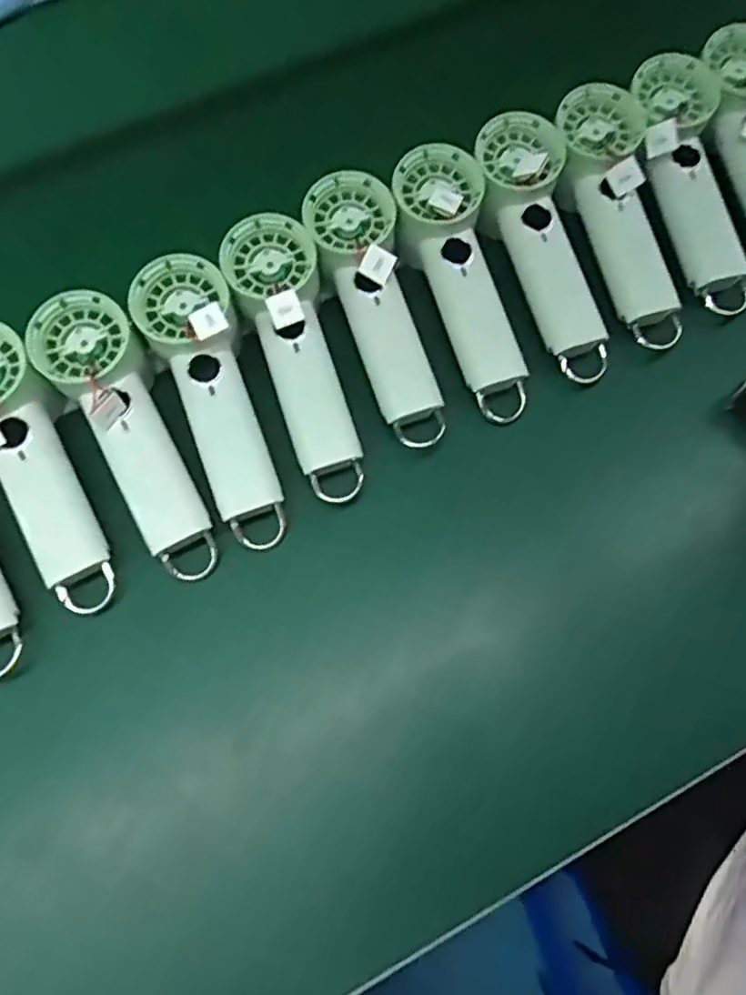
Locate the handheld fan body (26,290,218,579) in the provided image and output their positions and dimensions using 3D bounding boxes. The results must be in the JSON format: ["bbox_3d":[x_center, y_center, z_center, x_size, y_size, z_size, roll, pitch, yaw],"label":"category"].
[{"bbox_3d":[-0.157,-0.040,0.429,0.062,0.058,0.197,-27,86,-9],"label":"handheld fan body"}]

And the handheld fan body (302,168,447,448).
[{"bbox_3d":[0.006,-0.131,0.456,0.064,0.045,0.202,-17,87,-6],"label":"handheld fan body"}]

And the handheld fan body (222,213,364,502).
[{"bbox_3d":[-0.050,-0.095,0.442,0.065,0.045,0.202,-16,86,-5],"label":"handheld fan body"}]

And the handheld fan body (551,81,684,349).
[{"bbox_3d":[0.183,-0.204,0.472,0.058,0.051,0.197,-17,90,-6],"label":"handheld fan body"}]

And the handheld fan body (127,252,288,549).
[{"bbox_3d":[-0.103,-0.064,0.430,0.065,0.042,0.204,-19,87,-6],"label":"handheld fan body"}]

